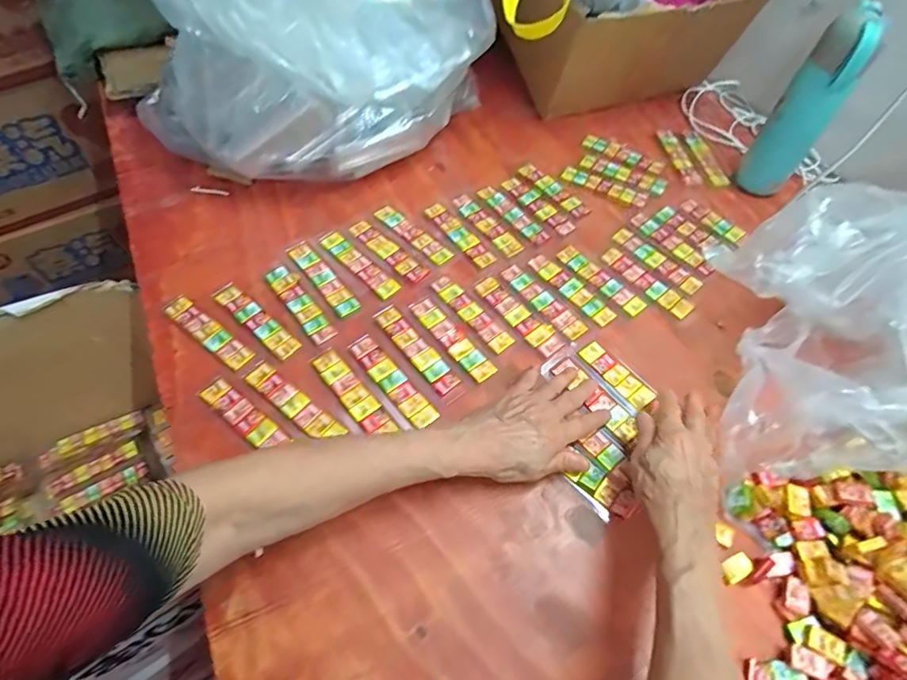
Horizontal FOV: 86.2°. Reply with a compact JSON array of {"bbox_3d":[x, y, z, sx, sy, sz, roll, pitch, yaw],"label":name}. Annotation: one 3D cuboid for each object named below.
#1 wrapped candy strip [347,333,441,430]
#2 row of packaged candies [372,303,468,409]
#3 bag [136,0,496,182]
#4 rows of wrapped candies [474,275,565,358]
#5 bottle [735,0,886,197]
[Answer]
[{"bbox_3d":[-0.062,0.040,0.487,0.027,0.004,0.120,-36,65,-22],"label":"wrapped candy strip"},{"bbox_3d":[-0.037,0.012,0.507,0.027,0.004,0.131,-34,65,-21],"label":"row of packaged candies"},{"bbox_3d":[-0.154,-0.376,0.581,0.278,0.283,0.368,33,62,18],"label":"bag"},{"bbox_3d":[0.072,-0.029,0.537,0.032,0.004,0.118,-35,65,-21],"label":"rows of wrapped candies"},{"bbox_3d":[0.415,-0.266,0.576,0.062,0.209,0.073,29,61,15],"label":"bottle"}]

